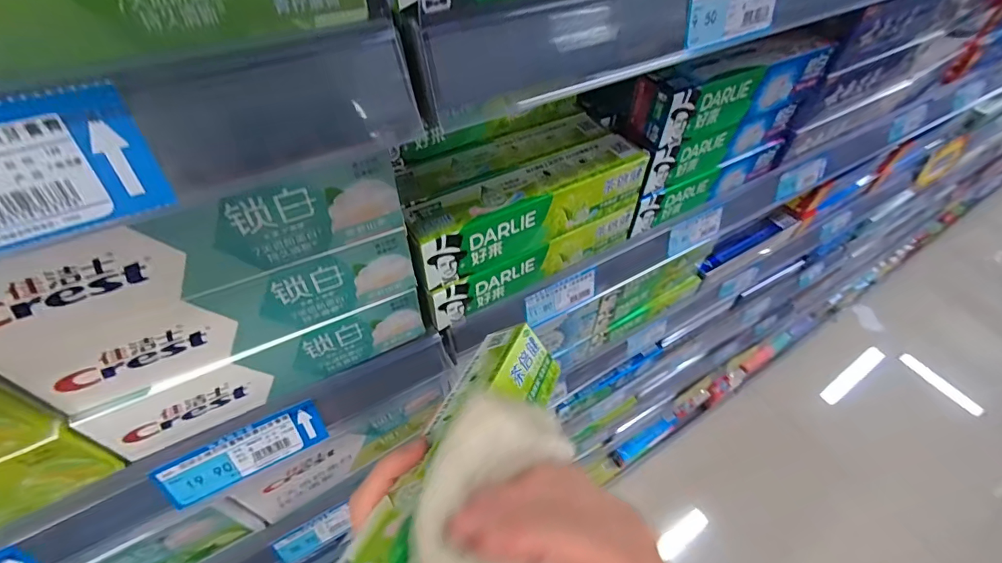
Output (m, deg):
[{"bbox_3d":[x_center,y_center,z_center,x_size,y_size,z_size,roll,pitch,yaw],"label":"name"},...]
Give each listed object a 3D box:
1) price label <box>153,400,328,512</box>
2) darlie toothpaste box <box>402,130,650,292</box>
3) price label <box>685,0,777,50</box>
[{"bbox_3d":[-0.174,0.118,0.304,0.098,0.039,0.006,-23,29,-21],"label":"price label"},{"bbox_3d":[0.023,-0.061,0.343,0.198,0.044,0.046,-25,56,-21],"label":"darlie toothpaste box"},{"bbox_3d":[0.136,-0.162,0.256,0.076,0.040,0.004,-24,42,-19],"label":"price label"}]

